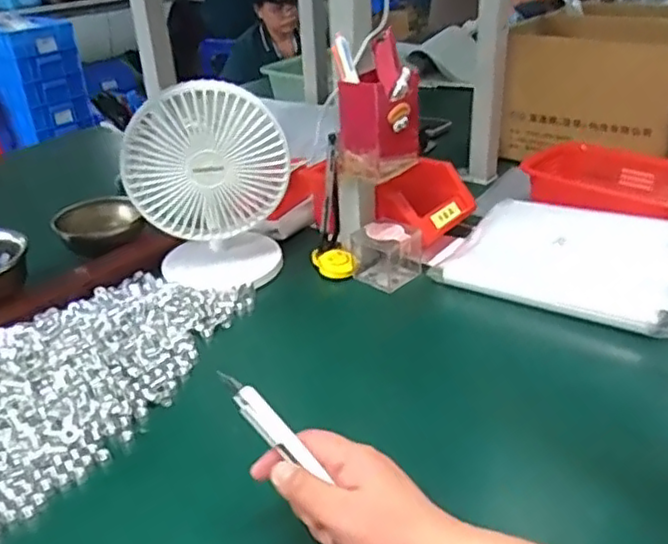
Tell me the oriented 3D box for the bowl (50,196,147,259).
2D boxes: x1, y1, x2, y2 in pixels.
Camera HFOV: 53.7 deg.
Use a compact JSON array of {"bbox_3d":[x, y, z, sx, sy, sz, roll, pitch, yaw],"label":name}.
[{"bbox_3d":[-0.296,-0.059,0.828,0.099,0.038,0.099,-19,33,-26],"label":"bowl"}]

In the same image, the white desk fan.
[{"bbox_3d":[-0.132,-0.092,0.698,0.162,0.207,0.106,-9,30,-11],"label":"white desk fan"}]

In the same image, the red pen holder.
[{"bbox_3d":[0.046,-0.162,0.660,0.081,0.111,0.061,-28,38,-37],"label":"red pen holder"}]

